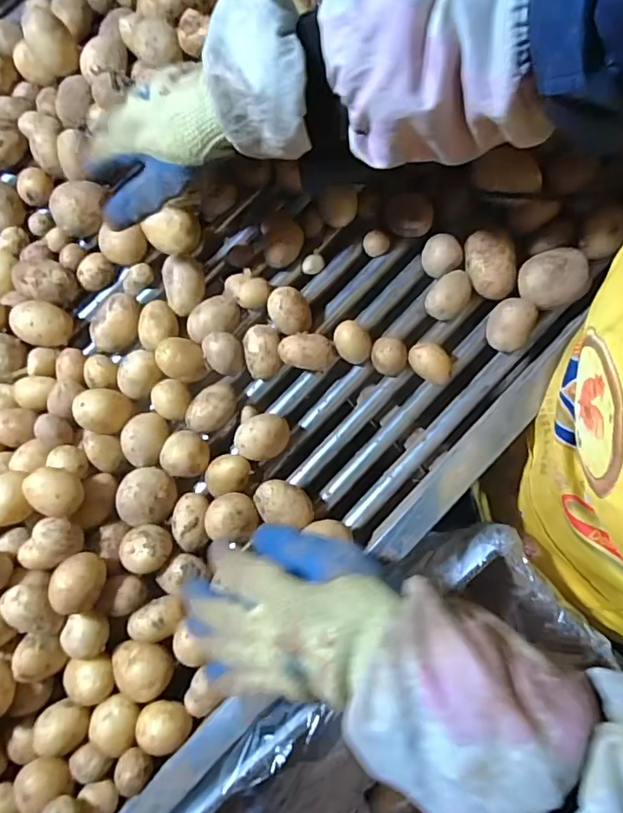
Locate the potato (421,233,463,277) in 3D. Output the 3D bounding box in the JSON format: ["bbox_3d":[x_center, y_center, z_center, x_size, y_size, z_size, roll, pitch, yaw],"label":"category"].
[{"bbox_3d":[0.124,-0.139,0.504,0.036,0.040,0.038,0,77,1],"label":"potato"}]

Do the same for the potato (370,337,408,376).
[{"bbox_3d":[0.073,-0.046,0.489,0.034,0.033,0.028,14,78,4],"label":"potato"}]

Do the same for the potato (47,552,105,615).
[{"bbox_3d":[-0.190,0.145,0.428,0.037,0.036,0.045,-11,77,-1],"label":"potato"}]

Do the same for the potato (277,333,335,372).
[{"bbox_3d":[-0.004,-0.051,0.494,0.052,0.039,0.033,7,78,3],"label":"potato"}]

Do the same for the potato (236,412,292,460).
[{"bbox_3d":[-0.046,0.029,0.479,0.047,0.044,0.041,5,78,3],"label":"potato"}]

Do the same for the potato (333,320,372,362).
[{"bbox_3d":[0.039,-0.060,0.495,0.036,0.036,0.031,17,79,5],"label":"potato"}]

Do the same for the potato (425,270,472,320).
[{"bbox_3d":[0.131,-0.105,0.501,0.034,0.030,0.050,38,81,9],"label":"potato"}]

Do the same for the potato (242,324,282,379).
[{"bbox_3d":[-0.047,-0.051,0.502,0.034,0.033,0.049,-6,77,0],"label":"potato"}]

